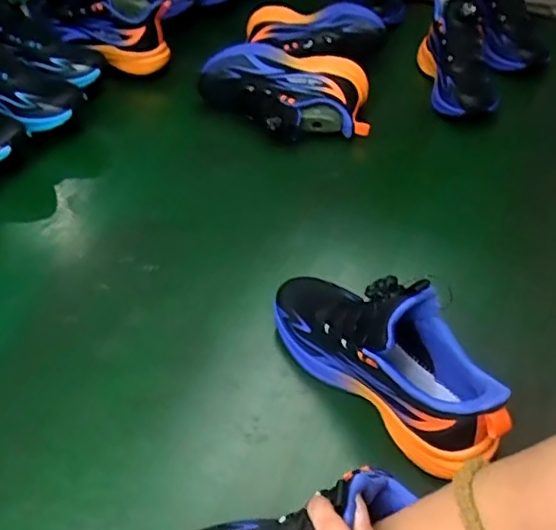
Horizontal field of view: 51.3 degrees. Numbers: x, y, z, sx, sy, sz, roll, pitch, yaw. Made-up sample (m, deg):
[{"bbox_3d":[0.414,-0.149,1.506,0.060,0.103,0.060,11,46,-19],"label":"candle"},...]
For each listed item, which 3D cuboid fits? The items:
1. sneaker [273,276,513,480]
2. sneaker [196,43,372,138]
[{"bbox_3d":[0.090,0.062,0.497,0.078,0.146,0.233,-36,54,-26],"label":"sneaker"},{"bbox_3d":[0.010,-0.251,0.859,0.270,0.097,0.144,17,50,19],"label":"sneaker"}]

